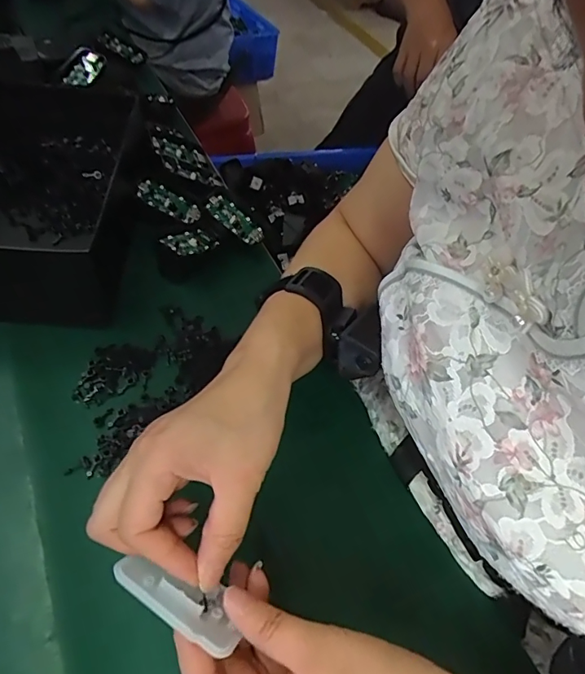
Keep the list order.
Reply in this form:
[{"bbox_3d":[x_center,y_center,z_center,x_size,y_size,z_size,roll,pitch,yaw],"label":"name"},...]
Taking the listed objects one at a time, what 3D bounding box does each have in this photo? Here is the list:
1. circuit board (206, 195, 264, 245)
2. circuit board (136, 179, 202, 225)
[{"bbox_3d":[-0.058,-0.122,0.482,0.063,0.004,0.031,39,55,-9],"label":"circuit board"},{"bbox_3d":[-0.126,-0.140,0.482,0.063,0.008,0.032,26,51,-17],"label":"circuit board"}]

